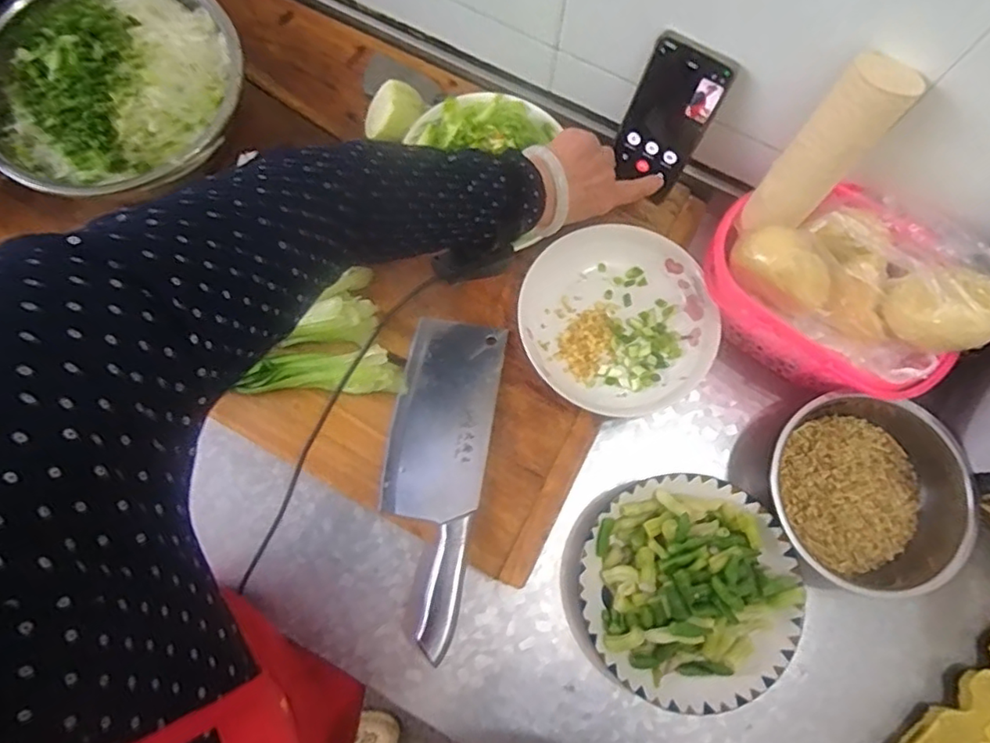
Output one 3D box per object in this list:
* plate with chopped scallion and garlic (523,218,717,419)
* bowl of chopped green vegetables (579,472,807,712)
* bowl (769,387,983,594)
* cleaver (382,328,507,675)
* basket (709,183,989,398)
[{"bbox_3d":[0.122,-0.054,0.589,0.182,0.027,0.192,0,76,0],"label":"plate with chopped scallion and garlic"},{"bbox_3d":[0.180,0.197,0.543,0.193,0.059,0.192,0,76,0],"label":"bowl of chopped green vegetables"},{"bbox_3d":[0.364,0.115,0.565,0.179,0.068,0.177,0,76,0],"label":"bowl"},{"bbox_3d":[-0.057,0.091,0.552,0.090,0.026,0.298,9,76,2],"label":"cleaver"},{"bbox_3d":[0.312,-0.074,0.549,0.150,0.153,0.218,-42,80,-10],"label":"basket"}]

